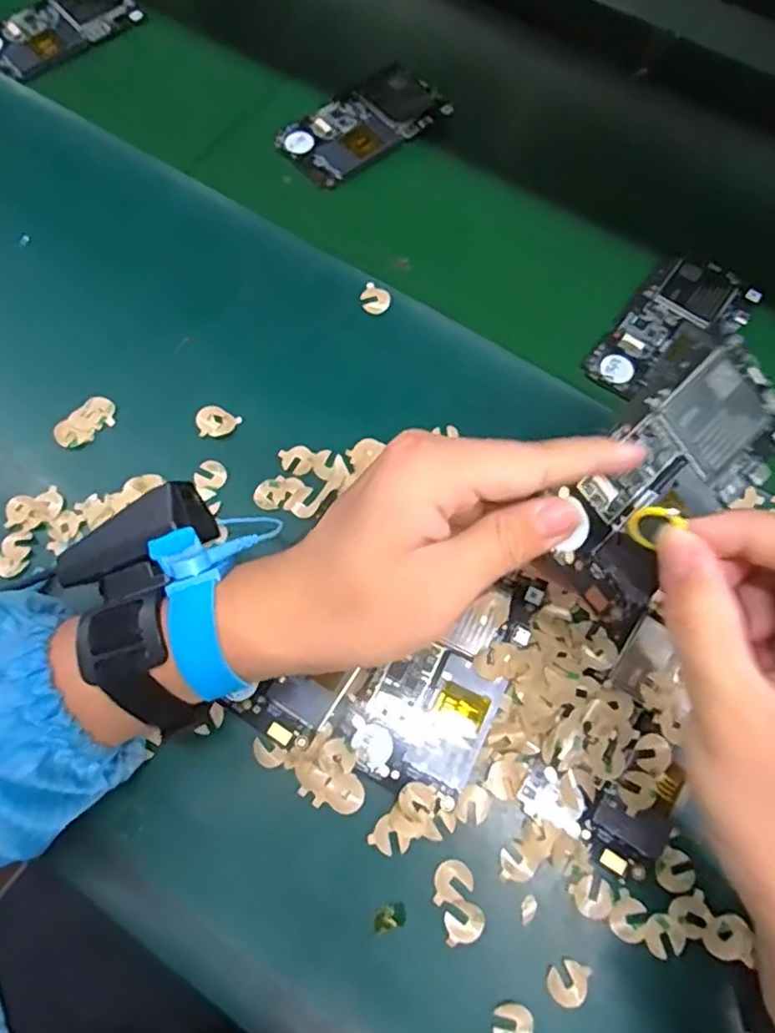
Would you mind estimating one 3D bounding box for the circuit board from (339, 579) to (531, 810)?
[{"bbox_3d":[0.025,0.083,0.333,0.064,0.007,0.106,27,69,9],"label":"circuit board"}]

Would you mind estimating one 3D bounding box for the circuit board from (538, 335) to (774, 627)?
[{"bbox_3d":[0.120,-0.015,0.281,0.123,0.005,0.059,-44,102,-6],"label":"circuit board"}]

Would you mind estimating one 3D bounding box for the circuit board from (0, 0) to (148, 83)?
[{"bbox_3d":[-0.252,-0.379,0.516,0.125,0.006,0.069,-39,73,-16],"label":"circuit board"}]

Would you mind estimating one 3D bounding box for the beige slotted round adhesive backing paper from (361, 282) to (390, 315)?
[{"bbox_3d":[-0.008,-0.136,0.415,0.018,0.004,0.019,0,70,-1],"label":"beige slotted round adhesive backing paper"}]

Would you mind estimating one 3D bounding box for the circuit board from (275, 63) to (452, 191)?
[{"bbox_3d":[-0.017,-0.289,0.486,0.126,0.004,0.064,-40,74,-16],"label":"circuit board"}]

